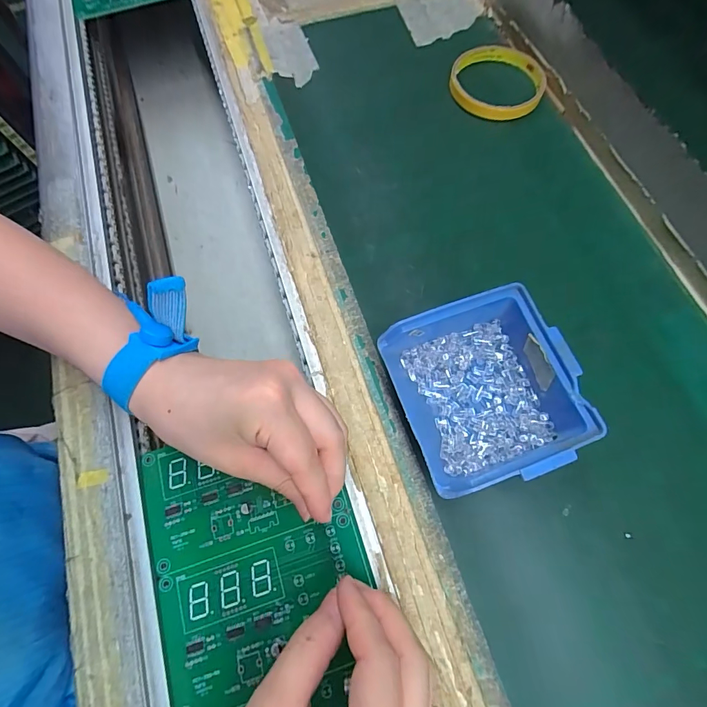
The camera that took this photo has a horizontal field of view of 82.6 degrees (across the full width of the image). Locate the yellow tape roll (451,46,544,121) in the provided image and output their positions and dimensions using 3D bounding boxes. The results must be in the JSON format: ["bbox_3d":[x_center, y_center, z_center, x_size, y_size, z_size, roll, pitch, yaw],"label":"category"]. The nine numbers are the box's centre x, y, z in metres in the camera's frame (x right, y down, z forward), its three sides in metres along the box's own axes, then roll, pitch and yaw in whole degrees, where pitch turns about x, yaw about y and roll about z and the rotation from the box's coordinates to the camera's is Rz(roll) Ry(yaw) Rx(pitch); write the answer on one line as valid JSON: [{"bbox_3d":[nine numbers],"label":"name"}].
[{"bbox_3d":[0.132,-0.248,0.369,0.082,0.016,0.082,-1,70,2],"label":"yellow tape roll"}]

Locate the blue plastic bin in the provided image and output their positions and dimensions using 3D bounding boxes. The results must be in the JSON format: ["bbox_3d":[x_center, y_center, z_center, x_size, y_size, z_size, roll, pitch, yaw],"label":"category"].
[{"bbox_3d":[0.077,0.025,0.245,0.099,0.050,0.105,-20,70,-5],"label":"blue plastic bin"}]

